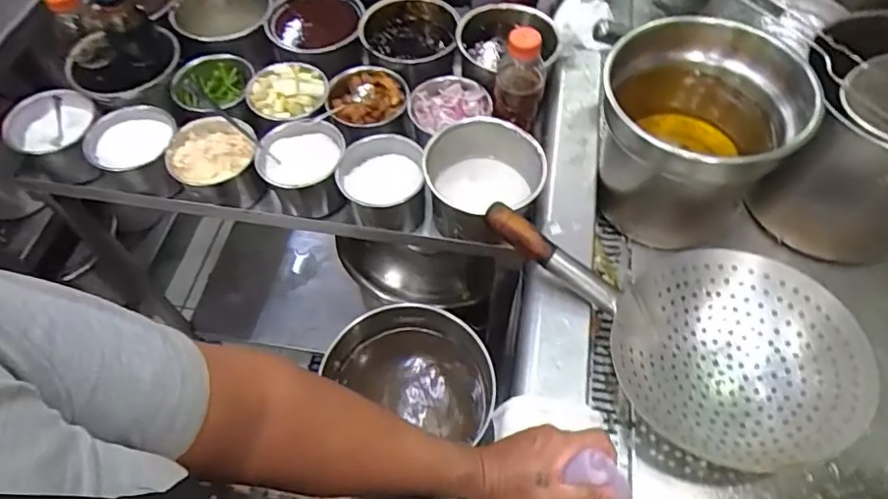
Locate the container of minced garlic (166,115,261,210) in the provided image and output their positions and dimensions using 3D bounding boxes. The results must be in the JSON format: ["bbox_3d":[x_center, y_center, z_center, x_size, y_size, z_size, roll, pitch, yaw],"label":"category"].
[{"bbox_3d":[-0.325,-0.126,0.820,0.124,0.075,0.122,0,59,0],"label":"container of minced garlic"}]

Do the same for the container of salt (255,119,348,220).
[{"bbox_3d":[-0.198,-0.113,0.812,0.113,0.092,0.117,-4,59,-2],"label":"container of salt"}]

